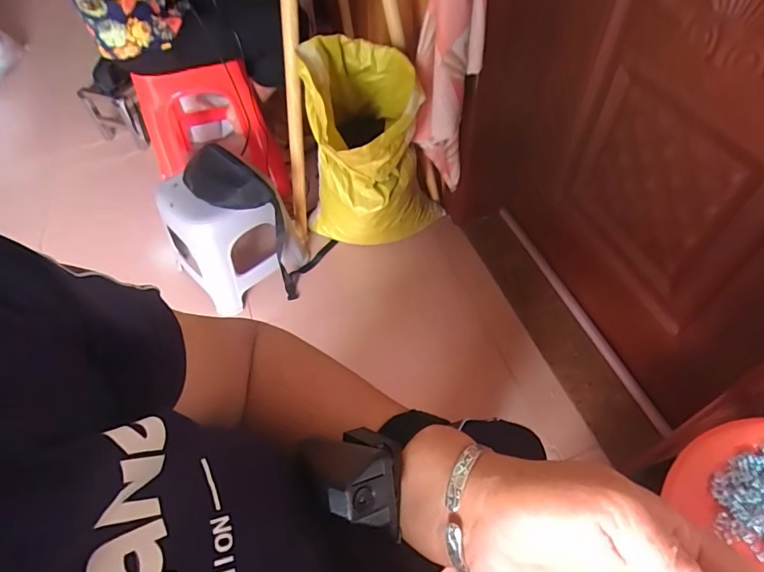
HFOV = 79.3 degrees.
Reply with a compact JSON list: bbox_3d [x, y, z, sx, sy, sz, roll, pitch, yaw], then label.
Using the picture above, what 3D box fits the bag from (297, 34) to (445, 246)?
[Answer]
[{"bbox_3d":[-0.044,-0.354,1.246,0.319,0.574,0.328,22,57,18],"label":"bag"}]

